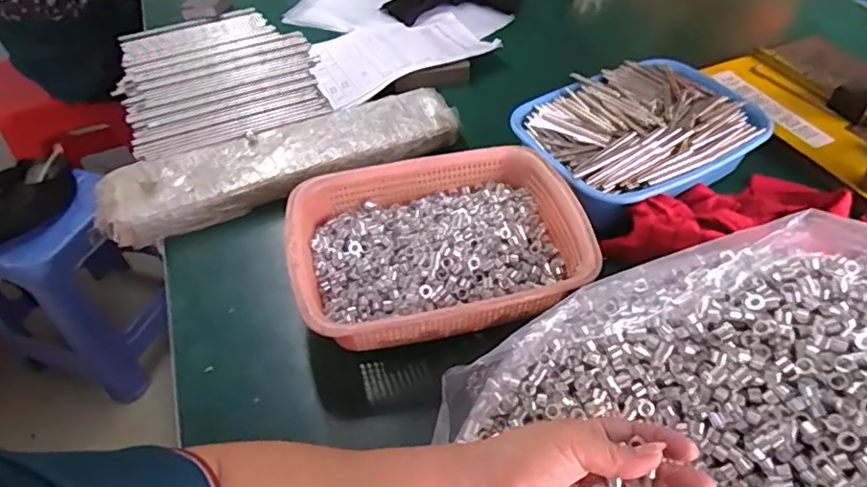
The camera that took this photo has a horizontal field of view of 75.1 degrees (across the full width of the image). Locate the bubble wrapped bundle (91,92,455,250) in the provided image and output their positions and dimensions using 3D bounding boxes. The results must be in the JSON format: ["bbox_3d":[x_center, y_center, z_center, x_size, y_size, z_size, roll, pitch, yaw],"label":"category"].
[{"bbox_3d":[-0.186,-0.110,0.721,0.450,0.044,0.114,-23,51,-18],"label":"bubble wrapped bundle"}]

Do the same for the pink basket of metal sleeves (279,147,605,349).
[{"bbox_3d":[0.005,-0.004,0.588,0.291,0.068,0.215,-10,48,-7],"label":"pink basket of metal sleeves"}]

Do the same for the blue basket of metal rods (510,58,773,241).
[{"bbox_3d":[0.249,-0.133,0.703,0.272,0.077,0.210,-26,52,-20],"label":"blue basket of metal rods"}]

